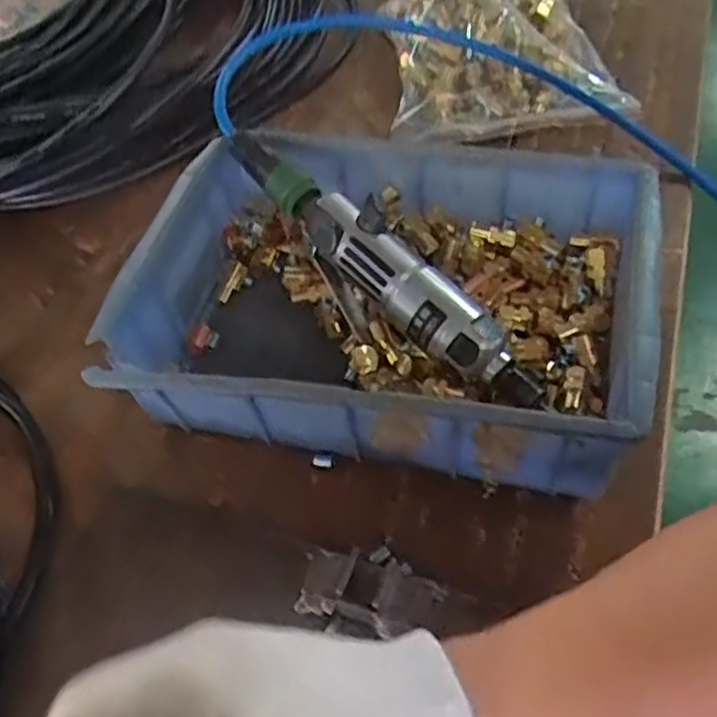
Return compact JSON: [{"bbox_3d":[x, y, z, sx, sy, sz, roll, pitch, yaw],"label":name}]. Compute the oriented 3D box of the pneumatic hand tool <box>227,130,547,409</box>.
[{"bbox_3d":[0.008,-0.061,0.456,0.043,0.053,0.253,-38,57,-22],"label":"pneumatic hand tool"}]

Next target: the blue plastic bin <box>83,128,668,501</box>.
[{"bbox_3d":[0.018,-0.032,0.458,0.293,0.094,0.205,6,53,11],"label":"blue plastic bin"}]

